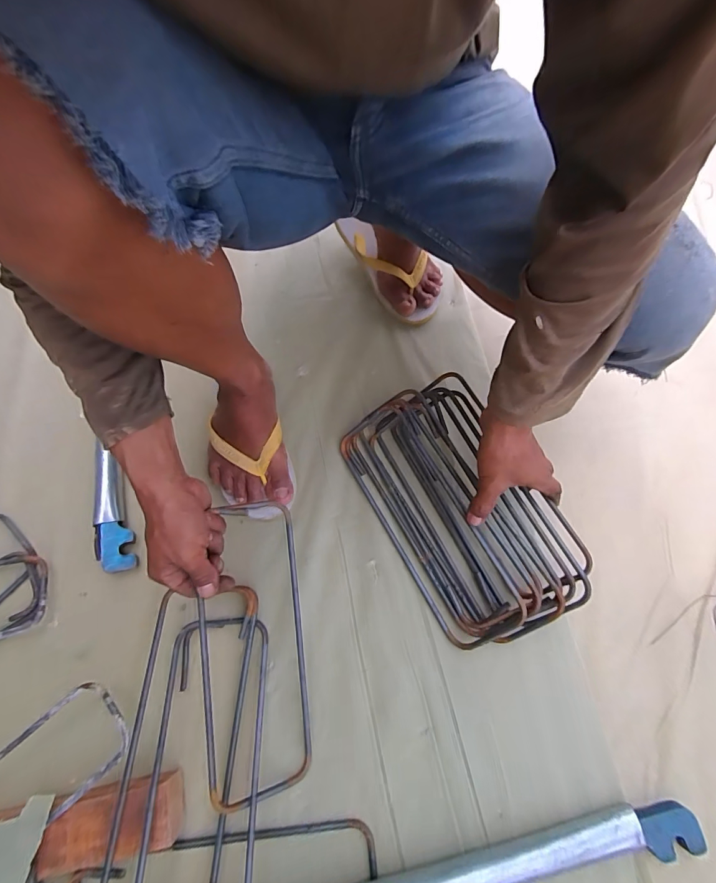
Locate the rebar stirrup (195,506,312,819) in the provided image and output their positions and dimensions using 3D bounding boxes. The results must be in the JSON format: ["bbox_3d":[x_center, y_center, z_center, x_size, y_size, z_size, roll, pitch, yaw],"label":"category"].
[{"bbox_3d":[-0.109,0.214,0.413,0.106,0.010,0.295,-4,85,-25],"label":"rebar stirrup"}]

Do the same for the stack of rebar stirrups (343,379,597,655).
[{"bbox_3d":[0.122,0.077,0.492,0.186,0.067,0.311,-27,69,-11],"label":"stack of rebar stirrups"}]

